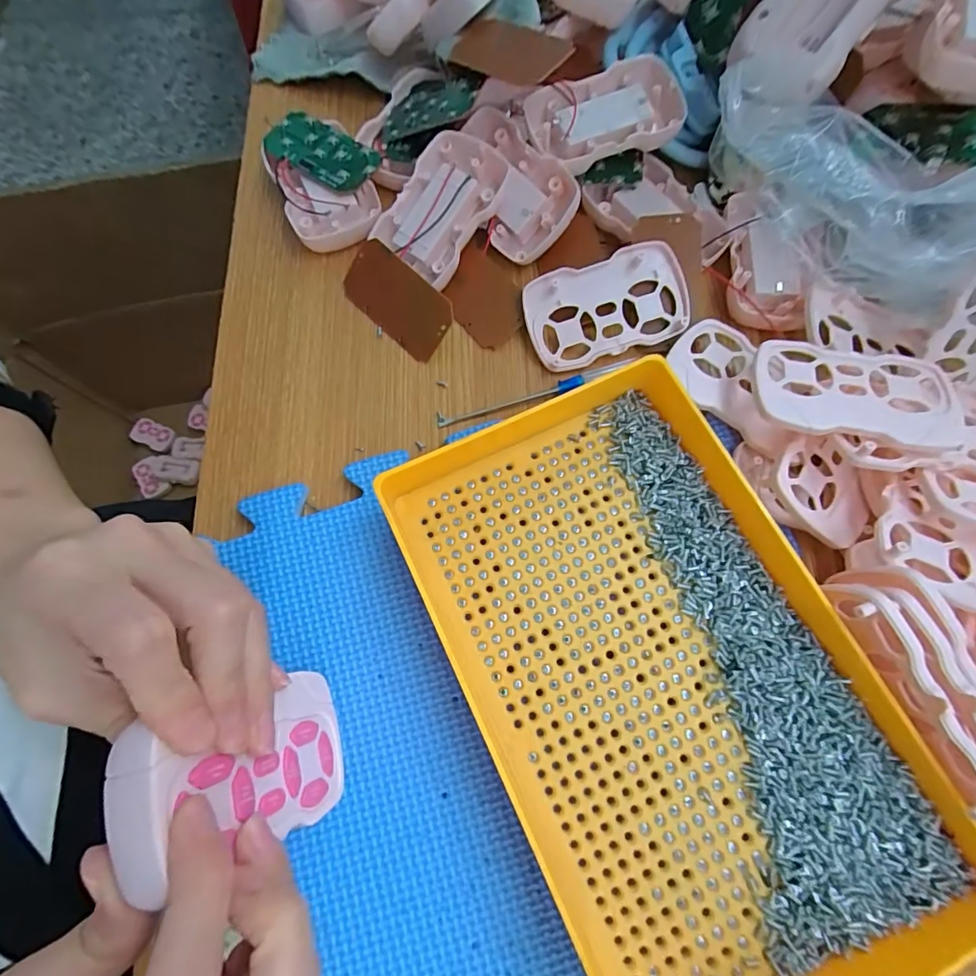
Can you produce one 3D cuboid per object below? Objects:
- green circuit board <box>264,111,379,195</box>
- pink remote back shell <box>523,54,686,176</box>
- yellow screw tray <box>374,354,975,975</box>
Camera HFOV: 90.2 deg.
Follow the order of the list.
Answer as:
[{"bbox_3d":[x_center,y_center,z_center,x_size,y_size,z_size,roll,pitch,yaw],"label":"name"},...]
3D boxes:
[{"bbox_3d":[-0.102,-0.207,0.300,0.069,0.008,0.035,29,76,9],"label":"green circuit board"},{"bbox_3d":[0.070,-0.223,0.288,0.086,0.013,0.056,-17,74,-4],"label":"pink remote back shell"},{"bbox_3d":[0.071,0.077,0.207,0.155,0.035,0.252,-25,75,-5],"label":"yellow screw tray"}]

